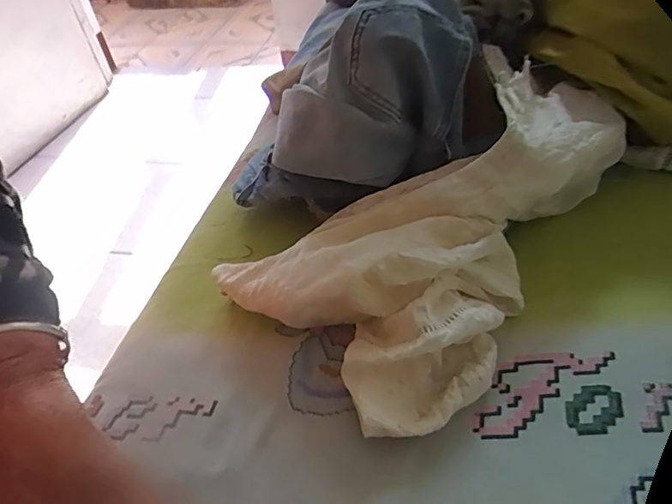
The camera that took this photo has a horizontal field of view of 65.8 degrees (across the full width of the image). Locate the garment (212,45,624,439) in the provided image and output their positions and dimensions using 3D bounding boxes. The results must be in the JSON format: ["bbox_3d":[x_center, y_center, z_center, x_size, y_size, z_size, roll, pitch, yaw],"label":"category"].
[{"bbox_3d":[0.118,-0.045,0.518,0.427,0.128,0.242,-36,50,-27],"label":"garment"}]

